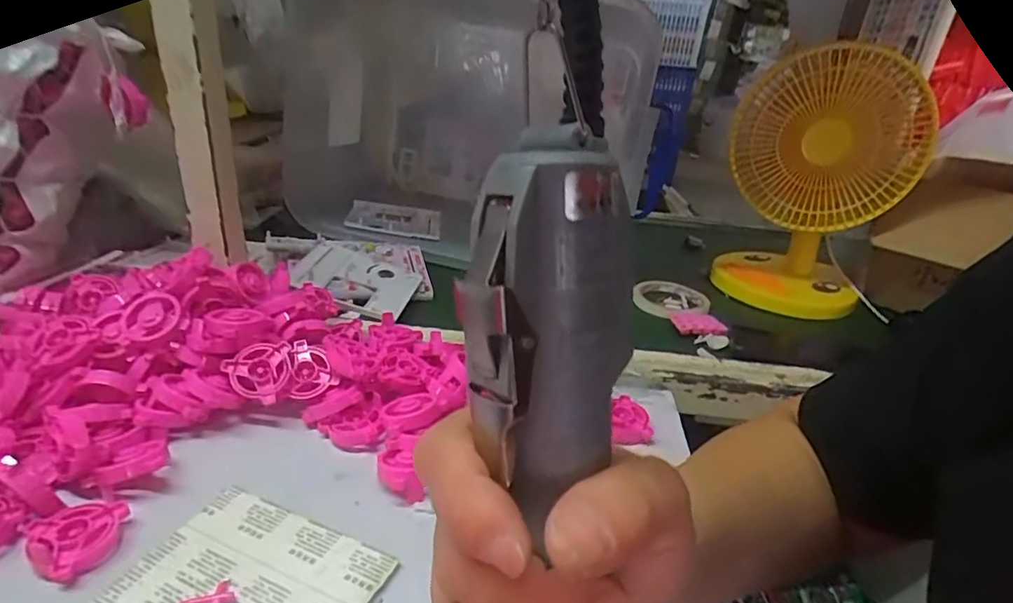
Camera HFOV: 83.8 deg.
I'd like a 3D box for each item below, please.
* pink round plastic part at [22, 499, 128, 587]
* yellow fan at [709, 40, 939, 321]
[{"bbox_3d":[-0.277,0.152,0.367,0.053,0.020,0.051,4,26,-2],"label":"pink round plastic part"},{"bbox_3d":[0.395,-0.158,0.752,0.211,0.311,0.142,11,27,13],"label":"yellow fan"}]

